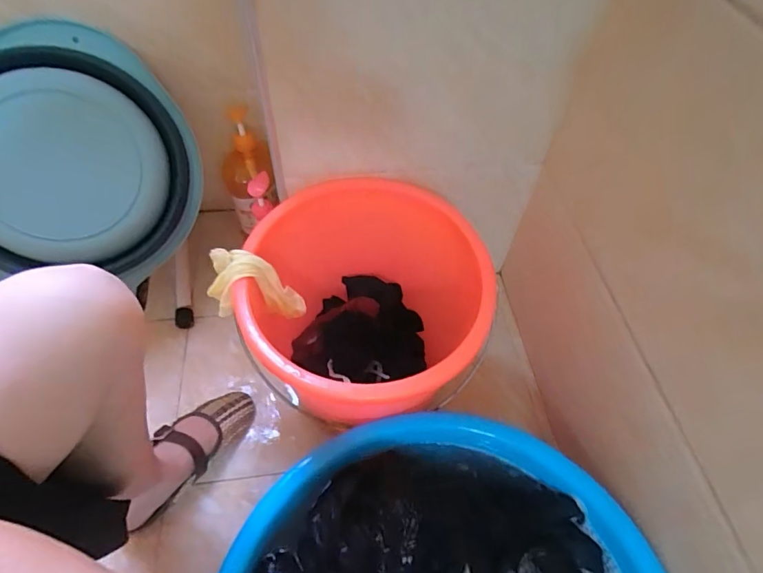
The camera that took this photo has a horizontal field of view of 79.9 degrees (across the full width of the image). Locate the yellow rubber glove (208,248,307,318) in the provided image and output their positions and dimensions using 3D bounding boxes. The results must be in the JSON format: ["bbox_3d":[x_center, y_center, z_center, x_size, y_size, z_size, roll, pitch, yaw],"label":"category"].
[{"bbox_3d":[-0.154,0.011,0.586,0.073,0.142,0.070,-26,48,30],"label":"yellow rubber glove"}]

